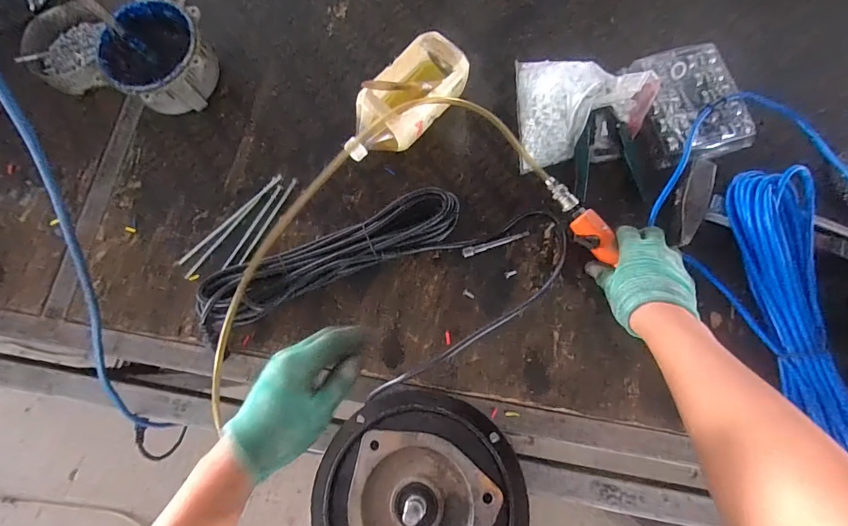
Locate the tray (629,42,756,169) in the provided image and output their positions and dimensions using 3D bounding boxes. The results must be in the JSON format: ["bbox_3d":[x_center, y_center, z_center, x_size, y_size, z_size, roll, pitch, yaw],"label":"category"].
[{"bbox_3d":[0.395,-0.235,0.604,0.135,0.032,0.178,-11,76,-1],"label":"tray"}]

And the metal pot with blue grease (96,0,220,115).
[{"bbox_3d":[-0.387,-0.305,0.617,0.144,0.088,0.142,0,76,2],"label":"metal pot with blue grease"}]

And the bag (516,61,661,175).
[{"bbox_3d":[0.236,-0.227,0.593,0.191,0.064,0.174,0,76,2],"label":"bag"}]

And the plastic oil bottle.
[{"bbox_3d":[-0.029,-0.225,0.596,0.098,0.075,0.206,35,80,9],"label":"plastic oil bottle"}]

